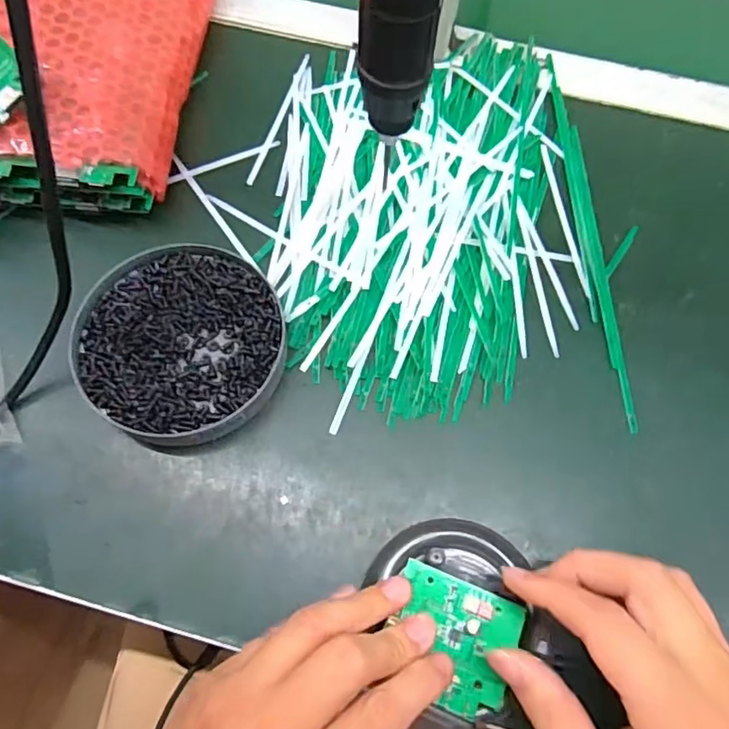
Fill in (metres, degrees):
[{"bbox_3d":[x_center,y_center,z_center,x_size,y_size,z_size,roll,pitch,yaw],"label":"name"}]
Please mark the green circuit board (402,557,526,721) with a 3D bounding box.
[{"bbox_3d":[0.040,0.126,0.266,0.058,0.008,0.052,22,70,7],"label":"green circuit board"}]

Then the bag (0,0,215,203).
[{"bbox_3d":[-0.180,-0.202,0.386,0.133,0.047,0.202,4,69,0],"label":"bag"}]

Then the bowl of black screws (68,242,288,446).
[{"bbox_3d":[-0.101,-0.013,0.325,0.109,0.020,0.116,0,69,-1],"label":"bowl of black screws"}]

